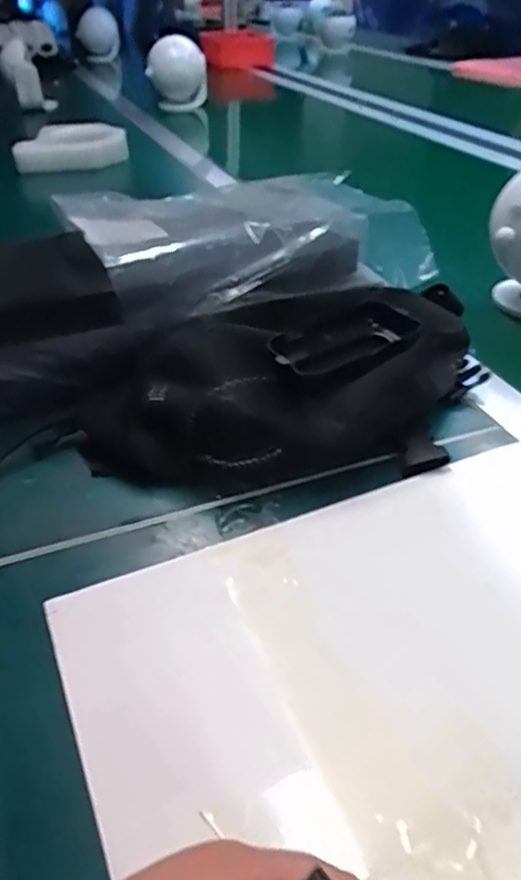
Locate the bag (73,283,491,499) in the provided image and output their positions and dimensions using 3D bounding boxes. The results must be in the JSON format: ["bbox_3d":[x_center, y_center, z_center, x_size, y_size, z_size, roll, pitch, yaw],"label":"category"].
[{"bbox_3d":[0.022,-0.041,0.451,0.289,0.062,0.146,-13,37,-10],"label":"bag"}]

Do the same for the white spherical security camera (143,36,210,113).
[{"bbox_3d":[-0.169,-0.747,1.353,0.118,0.128,0.147,-6,37,-3],"label":"white spherical security camera"}]

